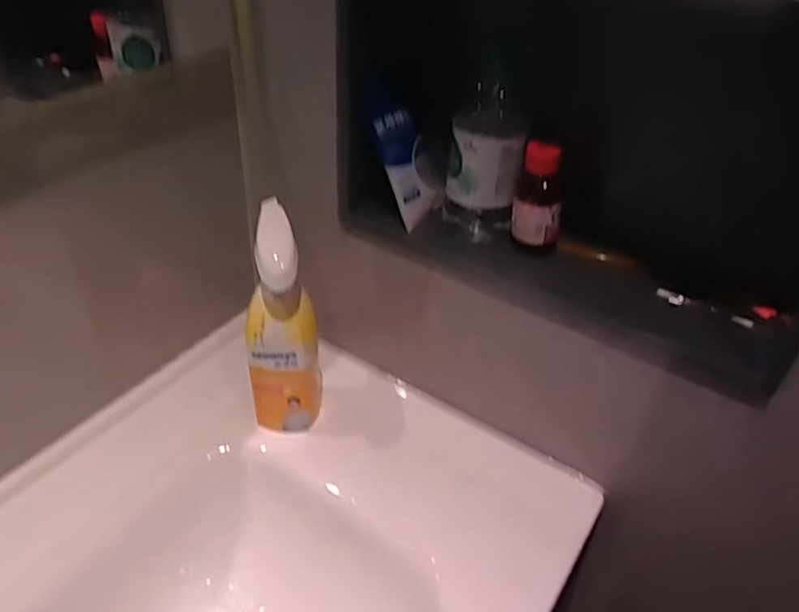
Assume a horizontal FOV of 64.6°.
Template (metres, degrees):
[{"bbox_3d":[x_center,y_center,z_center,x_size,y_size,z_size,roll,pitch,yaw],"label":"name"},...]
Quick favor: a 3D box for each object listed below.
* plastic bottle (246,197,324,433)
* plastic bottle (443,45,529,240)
[{"bbox_3d":[-0.115,0.022,0.636,0.064,0.236,0.077,3,38,-1],"label":"plastic bottle"},{"bbox_3d":[0.081,-0.136,0.586,0.056,0.170,0.061,-13,41,-20],"label":"plastic bottle"}]

